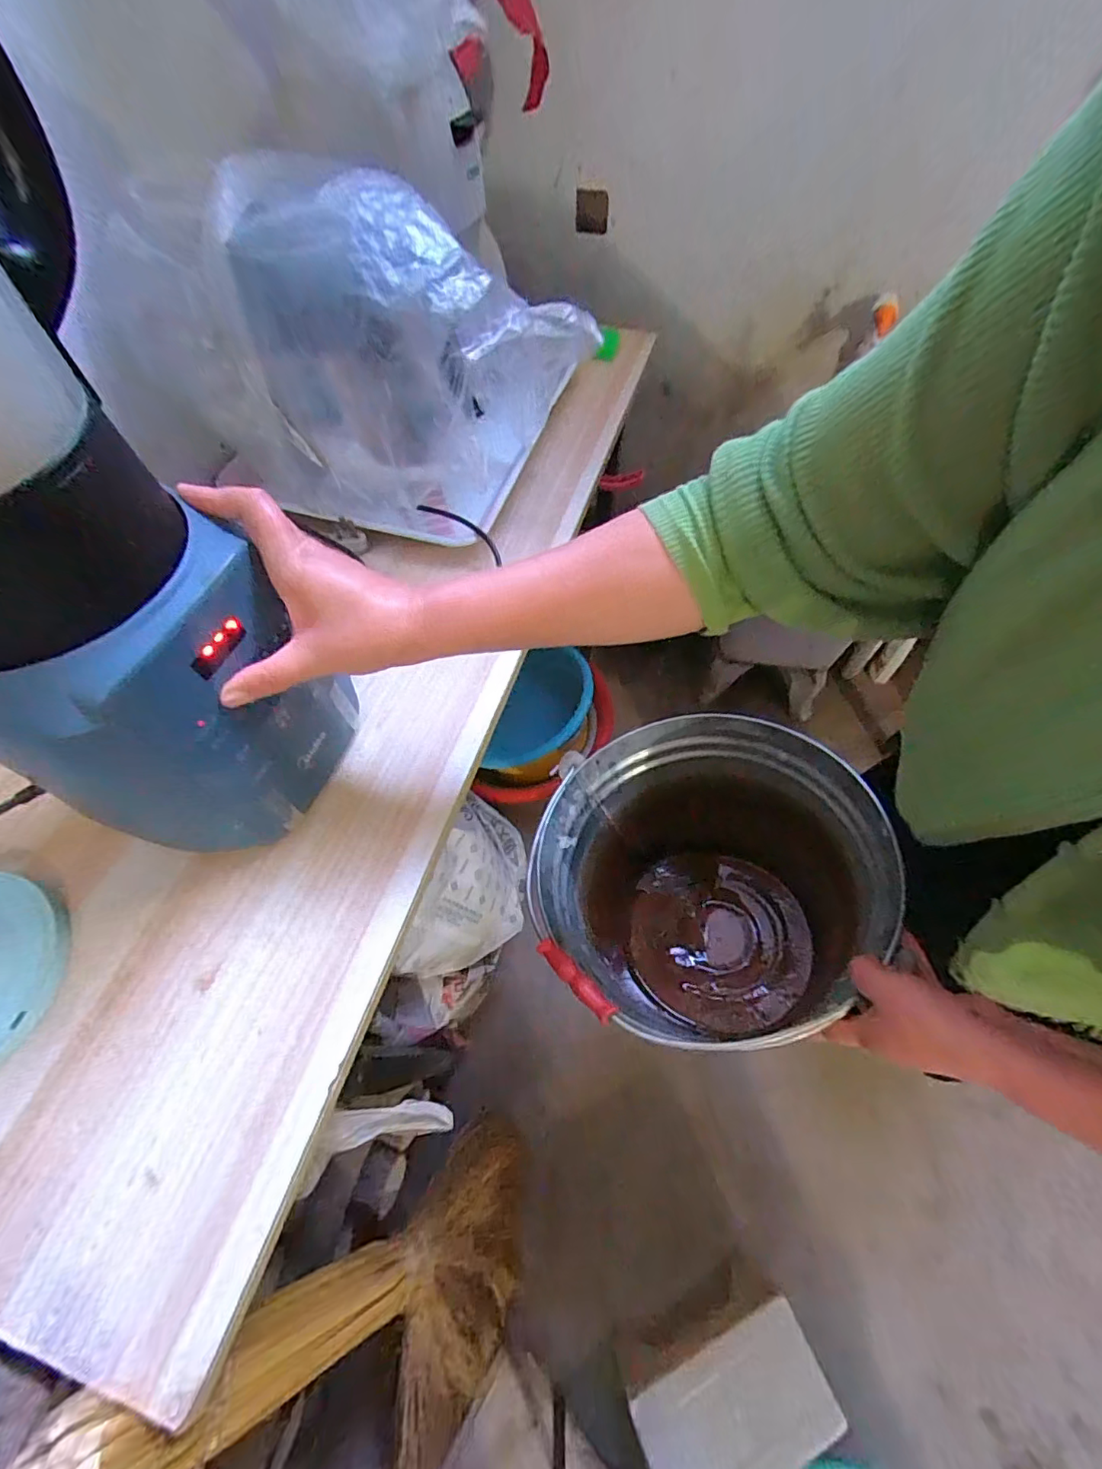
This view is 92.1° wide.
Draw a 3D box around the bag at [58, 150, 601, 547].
[{"bbox_3d":[-0.189,-0.338,0.509,0.442,0.261,0.162,-4,60,-1],"label":"bag"}]

